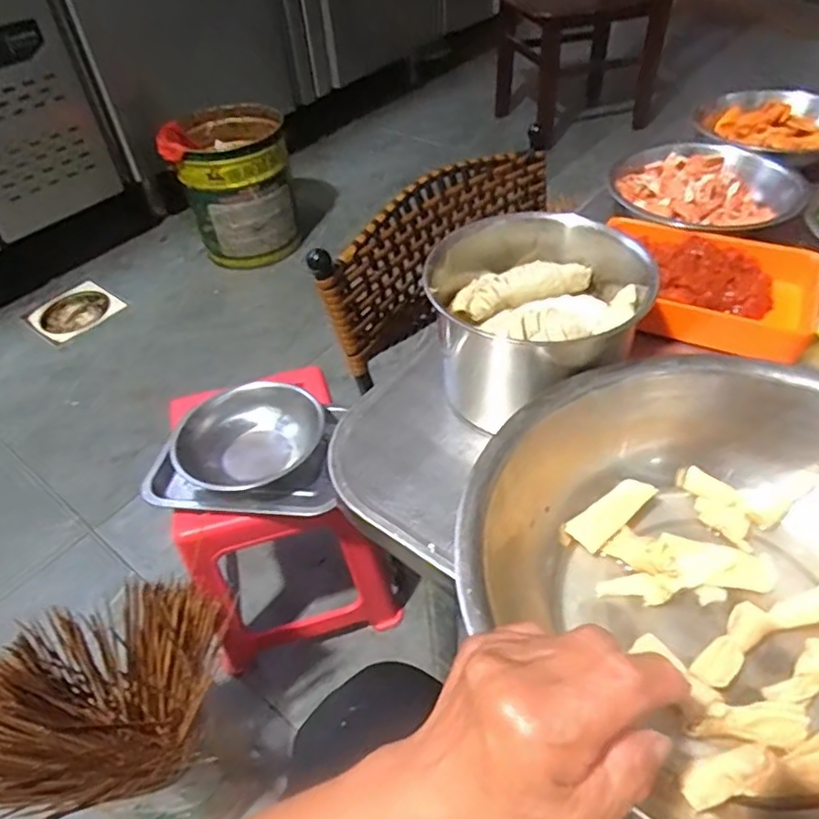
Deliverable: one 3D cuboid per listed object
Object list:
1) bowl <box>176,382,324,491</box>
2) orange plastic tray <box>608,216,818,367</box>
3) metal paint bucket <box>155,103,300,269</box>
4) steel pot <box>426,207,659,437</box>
[{"bbox_3d":[-0.205,0.039,0.805,0.164,0.063,0.158,-3,46,3],"label":"bowl"},{"bbox_3d":[0.256,-0.106,0.546,0.185,0.037,0.141,17,50,20],"label":"orange plastic tray"},{"bbox_3d":[-0.461,-0.600,1.681,0.290,0.314,0.336,-12,46,-5],"label":"metal paint bucket"},{"bbox_3d":[0.096,-0.083,0.490,0.154,0.108,0.164,-2,46,4],"label":"steel pot"}]

